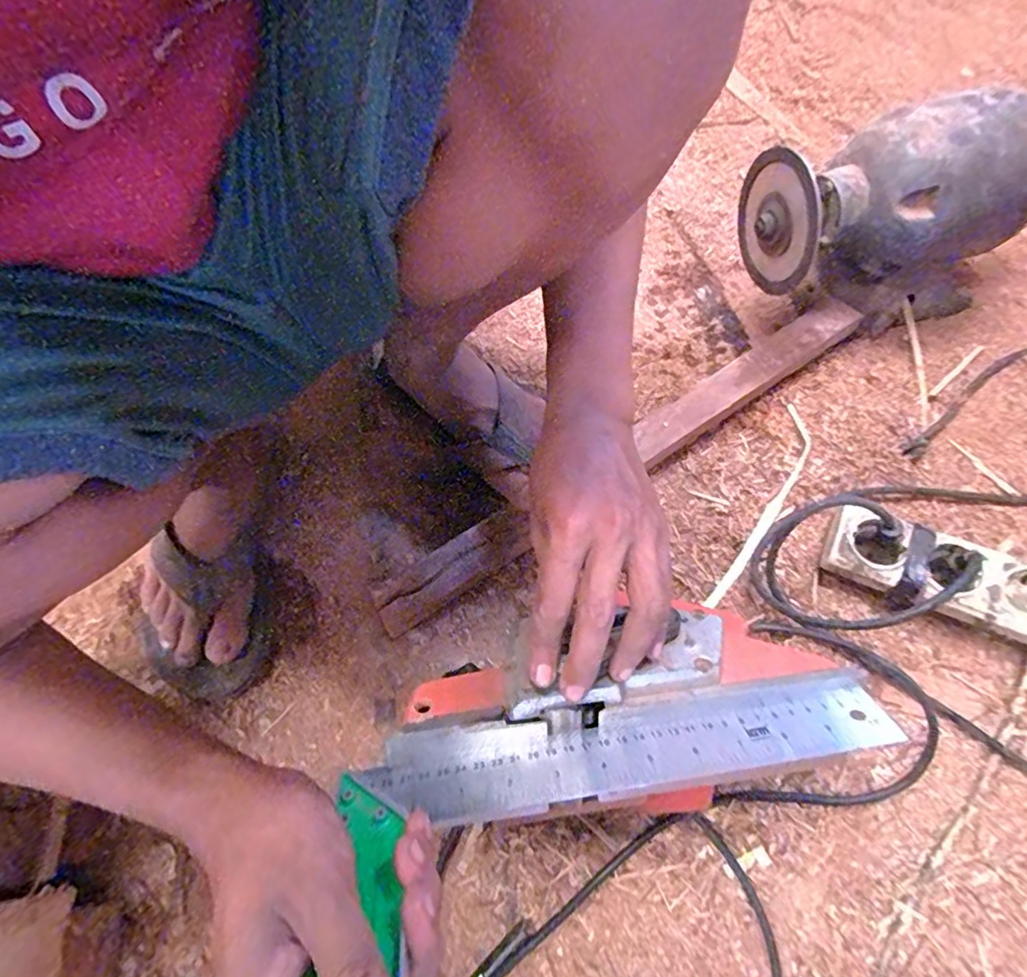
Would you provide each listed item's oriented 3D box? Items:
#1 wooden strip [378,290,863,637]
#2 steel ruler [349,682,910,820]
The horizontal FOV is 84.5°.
[{"bbox_3d":[0.112,-0.036,0.539,0.549,0.039,0.050,-32,68,-12],"label":"wooden strip"},{"bbox_3d":[0.068,0.148,0.319,0.292,0.010,0.044,-6,37,-5],"label":"steel ruler"}]

